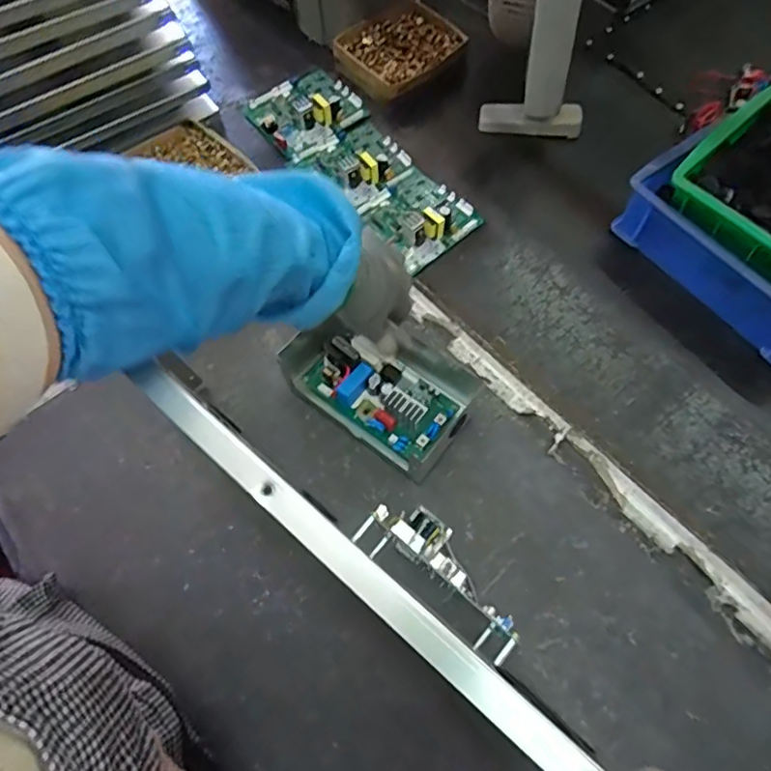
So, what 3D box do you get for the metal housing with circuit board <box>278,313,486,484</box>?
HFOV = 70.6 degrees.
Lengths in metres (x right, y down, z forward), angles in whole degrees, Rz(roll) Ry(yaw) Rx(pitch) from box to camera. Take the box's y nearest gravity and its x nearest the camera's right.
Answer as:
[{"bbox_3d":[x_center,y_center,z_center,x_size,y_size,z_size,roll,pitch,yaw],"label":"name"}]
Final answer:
[{"bbox_3d":[-0.002,-0.010,0.593,0.200,0.057,0.132,35,67,17],"label":"metal housing with circuit board"}]

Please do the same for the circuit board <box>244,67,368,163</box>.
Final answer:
[{"bbox_3d":[-0.117,-0.411,0.809,0.157,0.029,0.149,-34,68,-15],"label":"circuit board"}]

